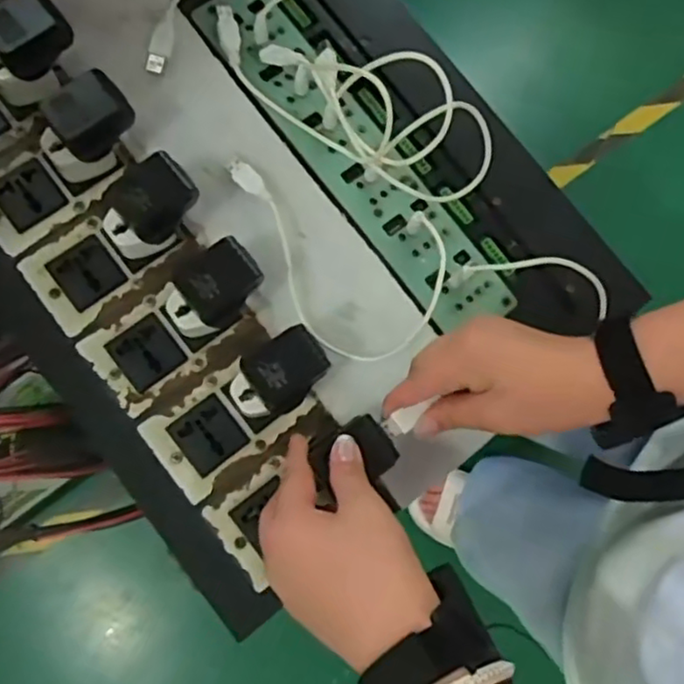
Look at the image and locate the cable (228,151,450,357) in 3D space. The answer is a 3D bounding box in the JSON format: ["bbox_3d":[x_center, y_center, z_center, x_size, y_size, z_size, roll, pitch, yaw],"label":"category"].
[{"bbox_3d":[-0.009,-0.052,0.478,0.162,0.039,0.121,12,79,0],"label":"cable"}]

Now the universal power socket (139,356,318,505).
[{"bbox_3d":[-0.078,0.052,0.456,0.099,0.010,0.061,-40,83,-9],"label":"universal power socket"}]

